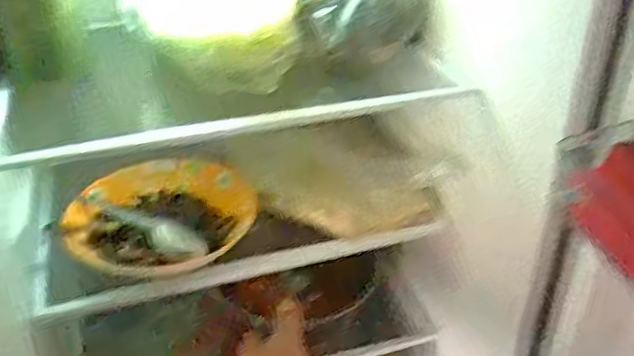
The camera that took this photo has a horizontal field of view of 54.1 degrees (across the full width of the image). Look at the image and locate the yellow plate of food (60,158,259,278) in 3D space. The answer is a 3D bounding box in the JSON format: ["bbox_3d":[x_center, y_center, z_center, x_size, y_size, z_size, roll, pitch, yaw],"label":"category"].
[{"bbox_3d":[-0.158,0.031,0.635,0.180,0.031,0.155,-11,34,-16],"label":"yellow plate of food"}]

